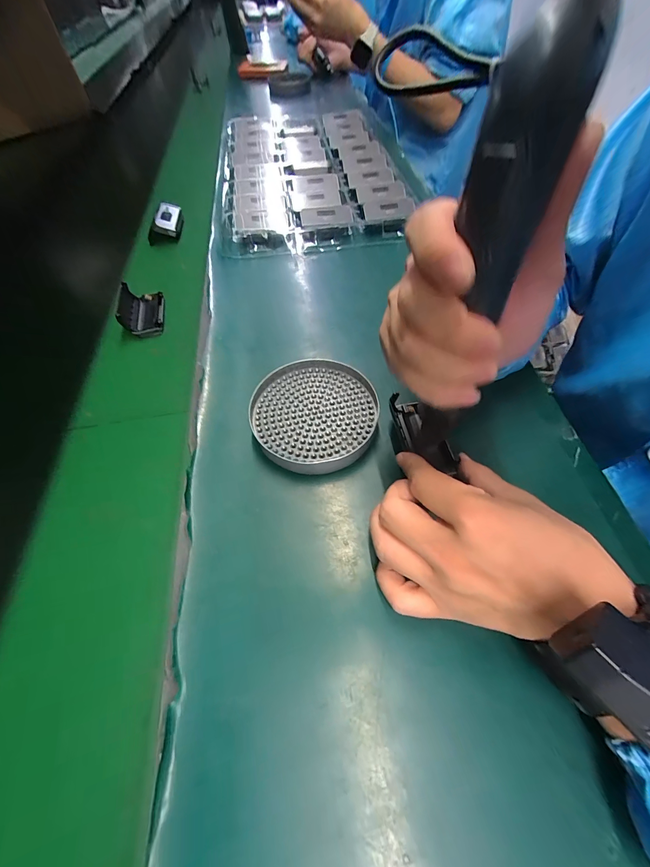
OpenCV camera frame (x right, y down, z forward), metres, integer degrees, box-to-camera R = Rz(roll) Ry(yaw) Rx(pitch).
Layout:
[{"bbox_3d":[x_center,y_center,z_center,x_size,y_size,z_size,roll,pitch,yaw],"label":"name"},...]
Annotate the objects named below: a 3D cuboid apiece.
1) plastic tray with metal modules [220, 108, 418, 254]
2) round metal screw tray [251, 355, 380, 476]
[{"bbox_3d":[-0.034,-0.467,0.584,0.288,0.043,0.487,-7,57,-5],"label":"plastic tray with metal modules"},{"bbox_3d":[-0.008,-0.020,0.303,0.117,0.020,0.114,0,57,0],"label":"round metal screw tray"}]

